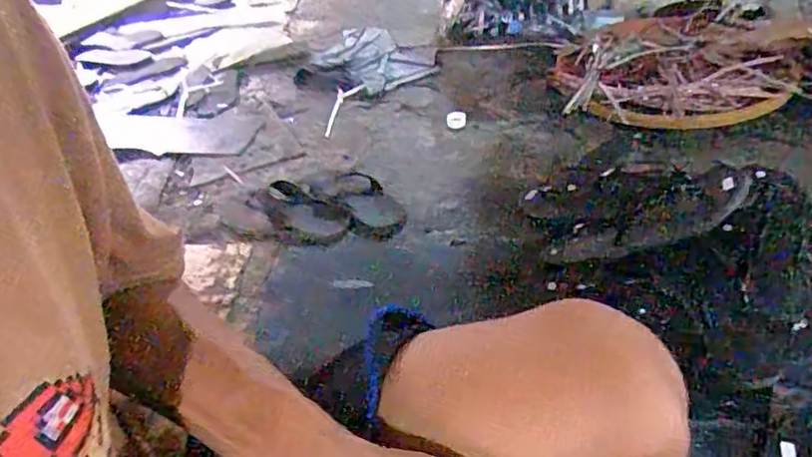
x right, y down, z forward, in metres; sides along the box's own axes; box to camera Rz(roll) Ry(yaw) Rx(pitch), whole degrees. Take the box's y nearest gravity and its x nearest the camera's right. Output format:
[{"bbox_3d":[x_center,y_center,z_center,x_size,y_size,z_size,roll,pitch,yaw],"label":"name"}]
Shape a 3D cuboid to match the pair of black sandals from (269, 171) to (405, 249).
[{"bbox_3d":[-0.133,-0.039,1.108,0.247,0.035,0.177,-10,38,-3],"label":"pair of black sandals"}]

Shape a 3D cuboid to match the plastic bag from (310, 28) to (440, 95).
[{"bbox_3d":[-0.095,-0.451,1.604,0.249,0.070,0.352,-22,40,-18],"label":"plastic bag"}]

